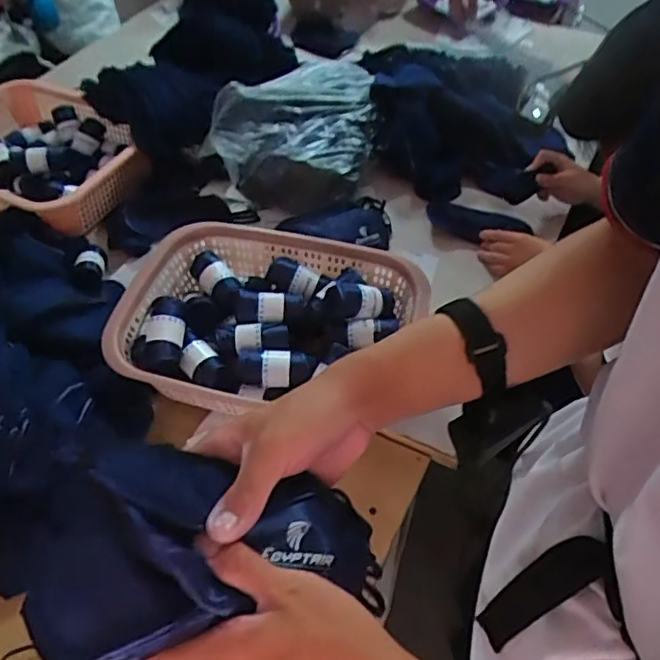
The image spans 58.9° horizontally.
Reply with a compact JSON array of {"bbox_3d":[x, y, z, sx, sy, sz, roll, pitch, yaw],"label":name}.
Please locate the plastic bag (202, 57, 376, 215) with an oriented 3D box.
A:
[{"bbox_3d":[-0.043,-0.286,0.880,0.246,0.196,0.083,-22,29,-28],"label":"plastic bag"}]

